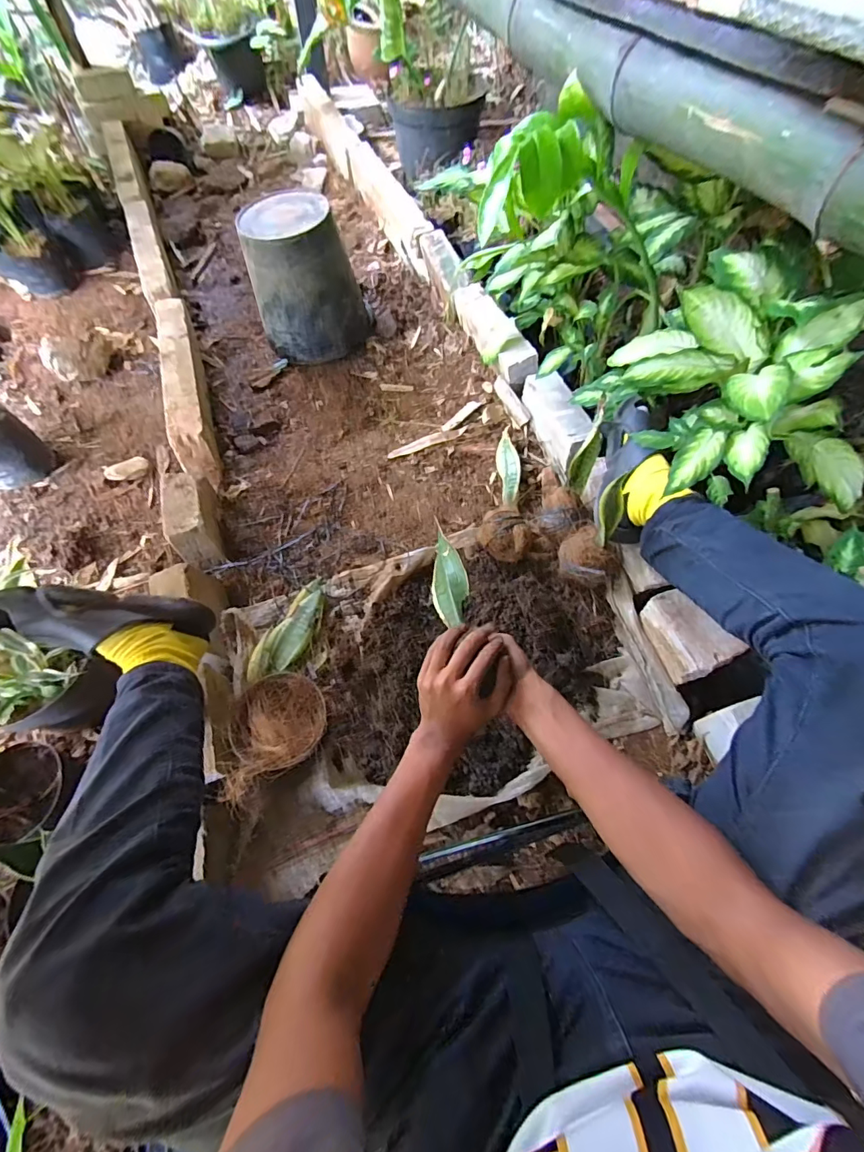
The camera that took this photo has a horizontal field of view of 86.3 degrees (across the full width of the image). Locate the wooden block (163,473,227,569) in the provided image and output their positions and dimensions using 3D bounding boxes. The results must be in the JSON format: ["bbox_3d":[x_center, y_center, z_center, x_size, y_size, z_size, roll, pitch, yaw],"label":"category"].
[{"bbox_3d":[-0.496,-0.120,0.966,0.084,0.119,0.177,-15,63,-6],"label":"wooden block"}]

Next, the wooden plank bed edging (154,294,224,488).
[{"bbox_3d":[-0.616,-0.469,1.163,0.082,0.133,0.639,-18,63,-8],"label":"wooden plank bed edging"}]

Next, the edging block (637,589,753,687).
[{"bbox_3d":[0.429,0.096,0.774,0.078,0.089,0.138,-18,63,-8],"label":"edging block"}]

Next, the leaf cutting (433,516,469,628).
[{"bbox_3d":[0.024,0.006,0.656,0.049,0.040,0.164,-6,52,-1],"label":"leaf cutting"}]

